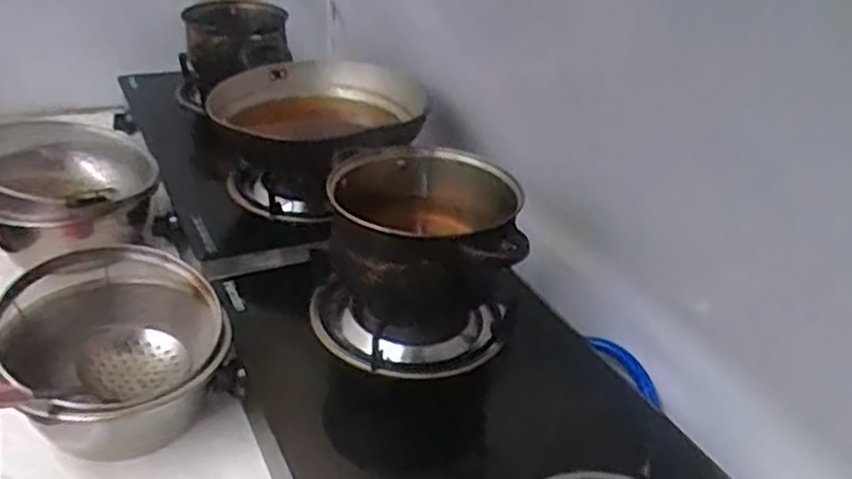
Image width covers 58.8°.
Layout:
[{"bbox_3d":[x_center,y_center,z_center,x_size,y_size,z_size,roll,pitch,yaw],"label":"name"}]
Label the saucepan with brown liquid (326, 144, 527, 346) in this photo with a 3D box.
[{"bbox_3d":[-0.011,0.009,0.875,0.203,0.161,0.203,4,31,-3],"label":"saucepan with brown liquid"}]

